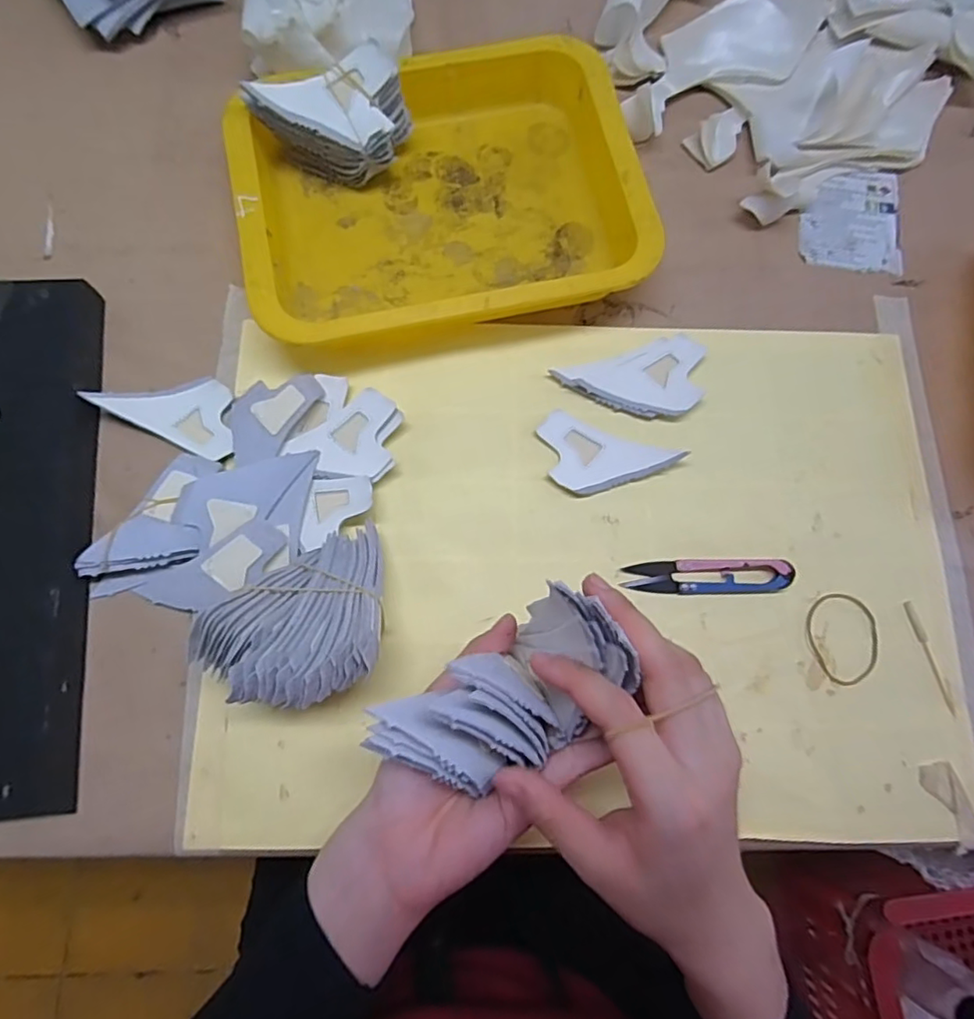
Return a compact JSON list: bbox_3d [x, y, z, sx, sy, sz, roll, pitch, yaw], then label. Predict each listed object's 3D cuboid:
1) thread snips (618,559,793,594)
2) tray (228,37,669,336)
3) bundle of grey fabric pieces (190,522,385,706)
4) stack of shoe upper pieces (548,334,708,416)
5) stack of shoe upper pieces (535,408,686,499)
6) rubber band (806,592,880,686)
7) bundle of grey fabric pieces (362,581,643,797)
[{"bbox_3d":[0.133,0.040,0.359,0.097,0.011,0.020,0,76,-3],"label":"thread snips"},{"bbox_3d":[-0.033,-0.206,0.394,0.255,0.042,0.203,-12,77,-6],"label":"tray"},{"bbox_3d":[-0.090,0.060,0.320,0.104,0.057,0.076,-39,81,-10],"label":"bundle of grey fabric pieces"},{"bbox_3d":[0.097,-0.082,0.390,0.096,0.008,0.052,-14,77,-6],"label":"stack of shoe upper pieces"},{"bbox_3d":[0.074,-0.030,0.372,0.086,0.008,0.048,15,76,1],"label":"stack of shoe upper pieces"},{"bbox_3d":[0.216,0.077,0.360,0.043,0.004,0.052,-14,77,-6],"label":"rubber band"},{"bbox_3d":[0.011,0.082,0.255,0.107,0.056,0.056,-34,77,-8],"label":"bundle of grey fabric pieces"}]

